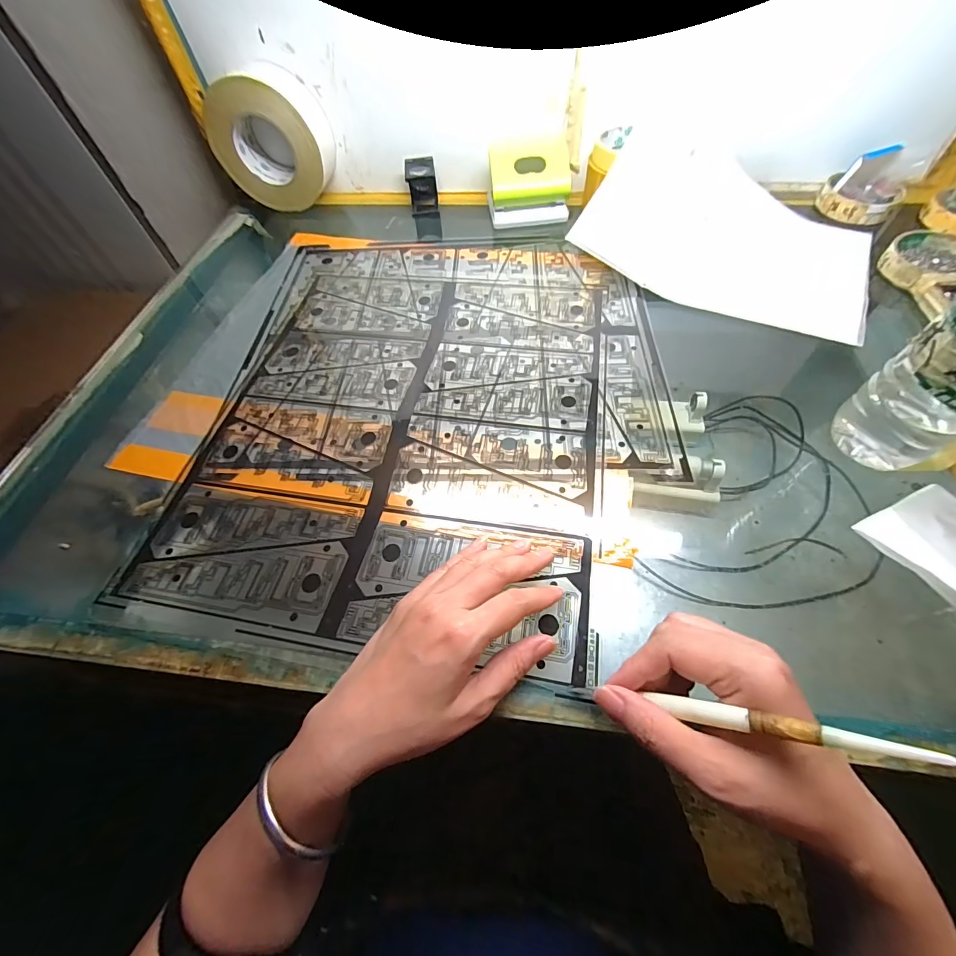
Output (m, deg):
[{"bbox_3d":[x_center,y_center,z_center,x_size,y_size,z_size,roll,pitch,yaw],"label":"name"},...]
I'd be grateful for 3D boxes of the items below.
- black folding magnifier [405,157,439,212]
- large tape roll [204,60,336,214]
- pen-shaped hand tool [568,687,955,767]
[{"bbox_3d":[-0.076,-0.402,0.557,0.039,0.055,0.033,-9,58,-1],"label":"black folding magnifier"},{"bbox_3d":[-0.268,-0.442,0.531,0.134,0.132,0.062,4,59,7],"label":"large tape roll"},{"bbox_3d":[0.111,0.113,0.192,0.152,0.005,0.006,-17,46,44],"label":"pen-shaped hand tool"}]

